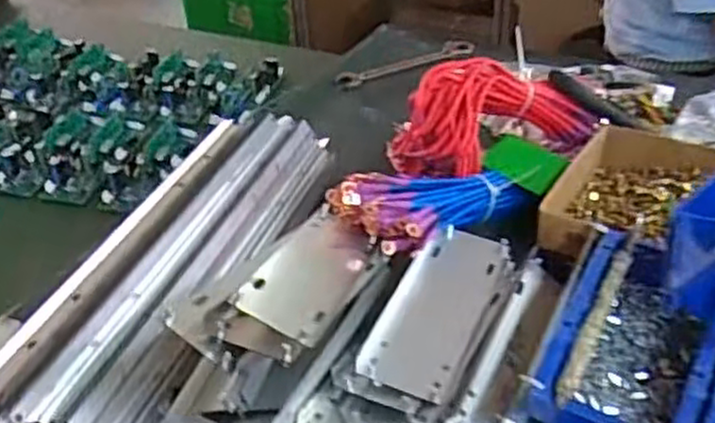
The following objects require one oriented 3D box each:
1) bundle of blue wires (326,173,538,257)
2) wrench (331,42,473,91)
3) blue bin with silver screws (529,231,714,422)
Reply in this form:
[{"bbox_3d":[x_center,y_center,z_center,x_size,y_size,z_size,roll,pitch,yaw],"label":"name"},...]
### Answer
[{"bbox_3d":[0.073,-0.004,0.653,0.184,0.045,0.081,-4,34,-27],"label":"bundle of blue wires"},{"bbox_3d":[0.070,-0.199,1.003,0.209,0.017,0.039,-23,41,-23],"label":"wrench"},{"bbox_3d":[0.199,0.089,0.533,0.098,0.058,0.167,18,42,27],"label":"blue bin with silver screws"}]

